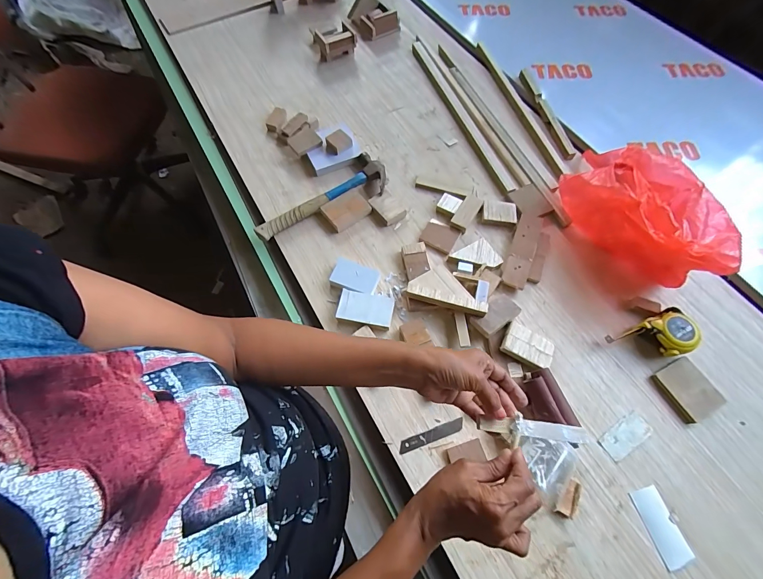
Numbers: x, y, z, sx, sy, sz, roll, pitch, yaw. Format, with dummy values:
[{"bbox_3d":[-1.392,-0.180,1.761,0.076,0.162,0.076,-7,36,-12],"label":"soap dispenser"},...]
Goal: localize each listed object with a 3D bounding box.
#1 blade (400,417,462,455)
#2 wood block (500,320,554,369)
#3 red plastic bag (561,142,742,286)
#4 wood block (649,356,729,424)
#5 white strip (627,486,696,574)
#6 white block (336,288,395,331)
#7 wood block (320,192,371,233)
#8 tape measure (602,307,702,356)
[{"bbox_3d":[0.075,0.219,0.498,0.103,0.004,0.017,-18,68,-8],"label":"blade"},{"bbox_3d":[0.238,0.093,0.542,0.078,0.019,0.053,28,69,11],"label":"wood block"},{"bbox_3d":[0.463,-0.147,0.599,0.152,0.124,0.317,-16,67,-8],"label":"red plastic bag"},{"bbox_3d":[0.480,0.155,0.516,0.074,0.011,0.081,-24,69,-11],"label":"wood block"},{"bbox_3d":[0.379,0.320,0.450,0.039,0.004,0.089,-16,65,-2],"label":"white strip"},{"bbox_3d":[-0.028,0.032,0.558,0.092,0.020,0.060,11,67,4],"label":"white block"},{"bbox_3d":[-0.068,-0.155,0.654,0.090,0.018,0.061,-31,70,-14],"label":"wood block"},{"bbox_3d":[0.445,0.082,0.538,0.122,0.039,0.068,-21,68,-10],"label":"tape measure"}]

